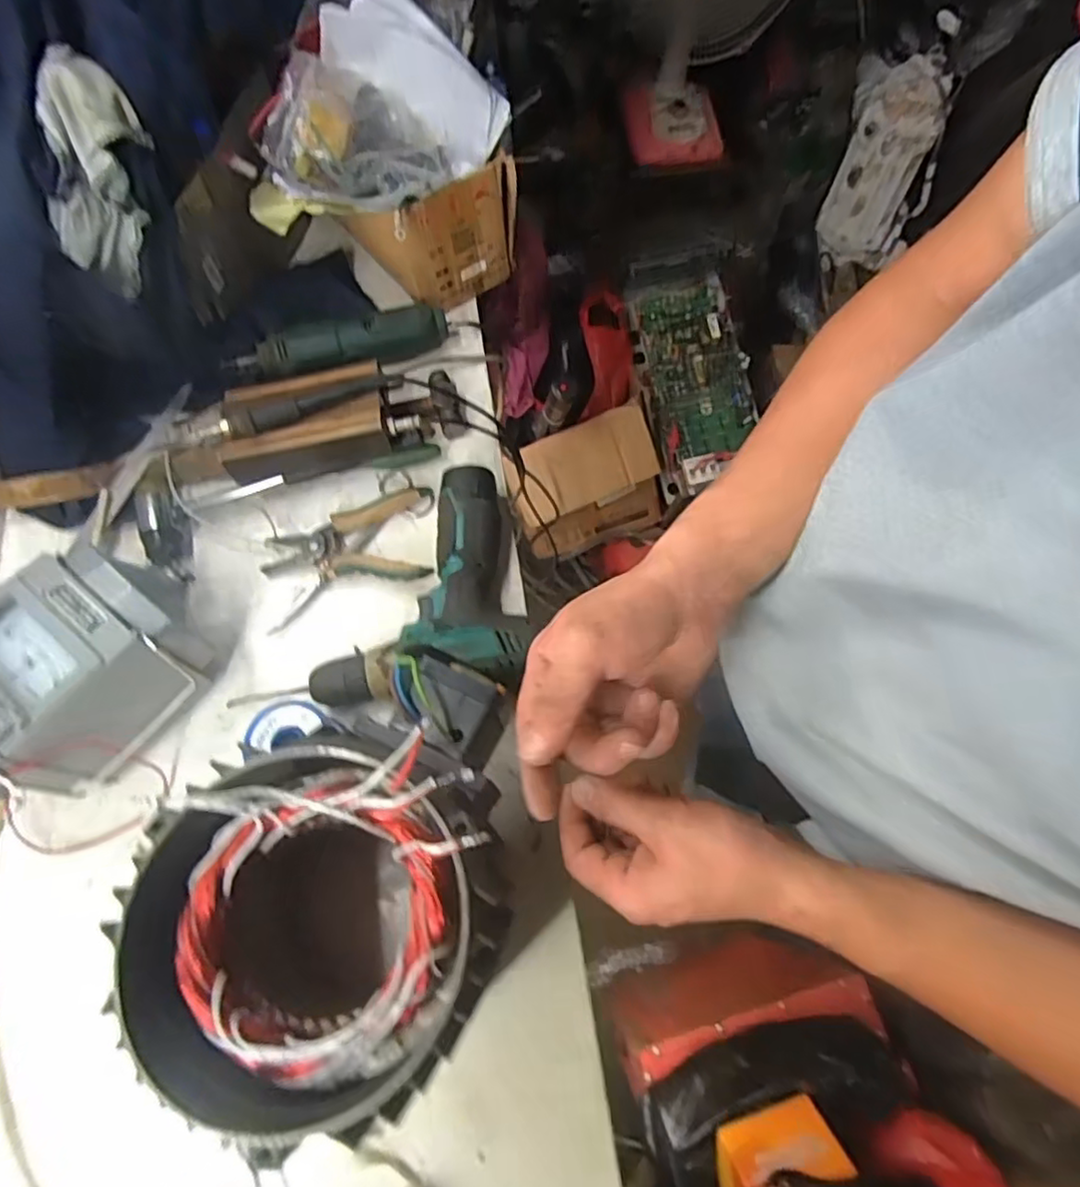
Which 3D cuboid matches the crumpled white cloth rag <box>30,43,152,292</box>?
[{"bbox_3d":[-0.333,-0.298,0.486,0.059,0.162,0.062,32,42,11],"label":"crumpled white cloth rag"}]

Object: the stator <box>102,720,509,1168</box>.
[{"bbox_3d":[-0.107,0.184,0.393,0.178,0.207,0.158,-23,71,-9],"label":"stator"}]

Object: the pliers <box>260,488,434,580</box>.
[{"bbox_3d":[-0.176,-0.048,0.595,0.150,0.030,0.093,-5,69,-3],"label":"pliers"}]

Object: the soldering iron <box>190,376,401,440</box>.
[{"bbox_3d":[-0.213,-0.163,0.571,0.187,0.024,0.021,-20,70,-8],"label":"soldering iron"}]

